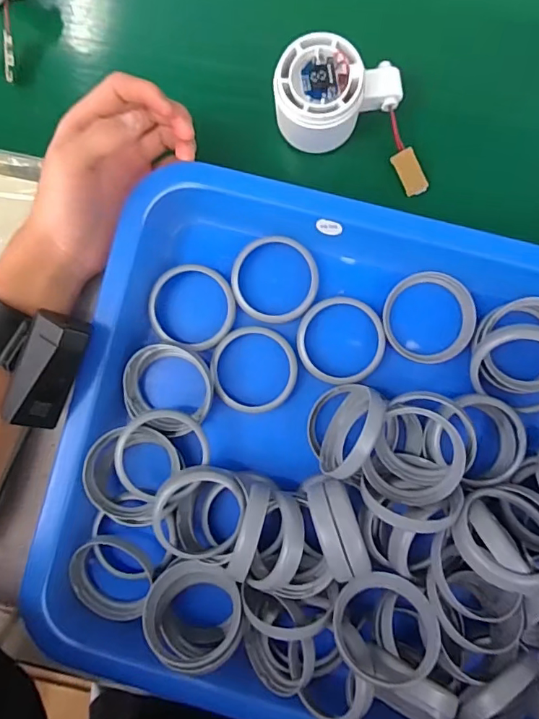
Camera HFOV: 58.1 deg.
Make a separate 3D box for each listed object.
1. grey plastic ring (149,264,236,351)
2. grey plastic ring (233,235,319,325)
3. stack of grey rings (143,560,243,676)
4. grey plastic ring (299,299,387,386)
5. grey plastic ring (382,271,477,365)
[{"bbox_3d":[-0.052,-0.035,0.323,0.057,0.012,0.055,0,89,2],"label":"grey plastic ring"},{"bbox_3d":[0.004,-0.054,0.325,0.057,0.005,0.057,0,89,2],"label":"grey plastic ring"},{"bbox_3d":[-0.046,0.158,0.303,0.061,0.022,0.061,32,72,17],"label":"stack of grey rings"},{"bbox_3d":[0.048,-0.012,0.325,0.057,0.008,0.058,0,89,2],"label":"grey plastic ring"},{"bbox_3d":[0.105,-0.027,0.322,0.058,0.013,0.059,0,89,2],"label":"grey plastic ring"}]

